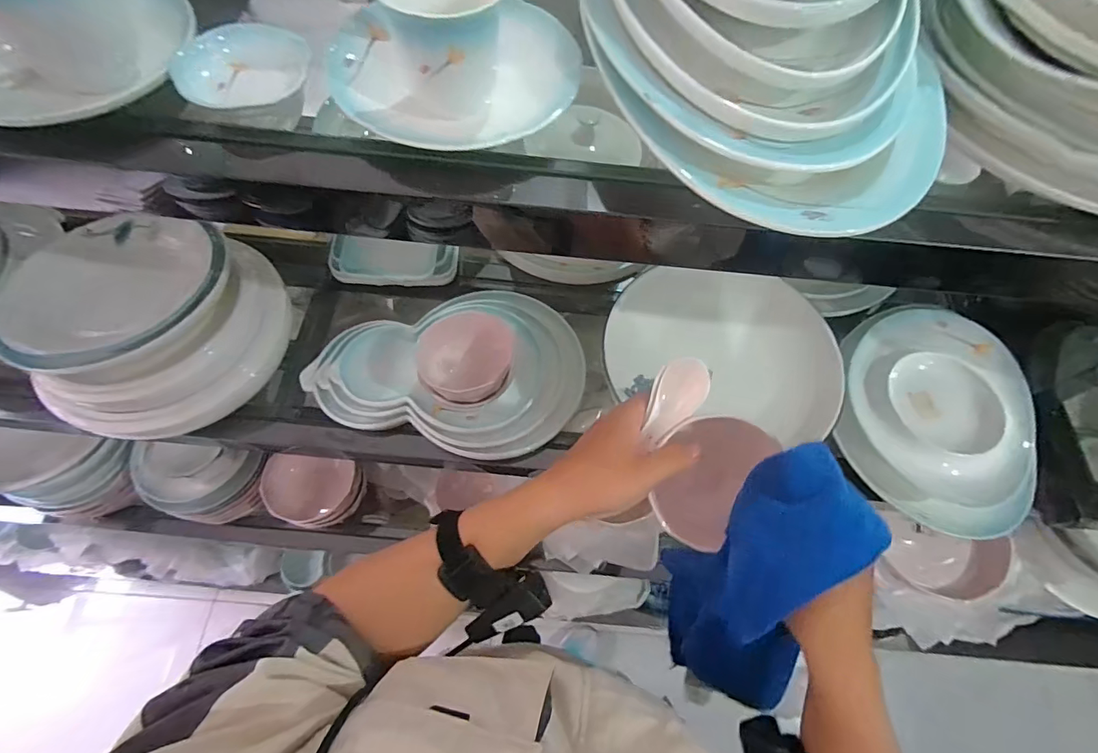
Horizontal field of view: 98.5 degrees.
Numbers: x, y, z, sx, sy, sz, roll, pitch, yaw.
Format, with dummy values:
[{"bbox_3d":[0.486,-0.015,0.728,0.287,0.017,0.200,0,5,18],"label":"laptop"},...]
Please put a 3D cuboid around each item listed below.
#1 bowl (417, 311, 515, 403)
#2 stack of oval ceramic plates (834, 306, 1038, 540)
[{"bbox_3d":[-0.101,-0.023,0.588,0.107,0.061,0.117,1,66,-3],"label":"bowl"},{"bbox_3d":[0.501,0.041,0.611,0.240,0.036,0.306,17,66,5],"label":"stack of oval ceramic plates"}]

